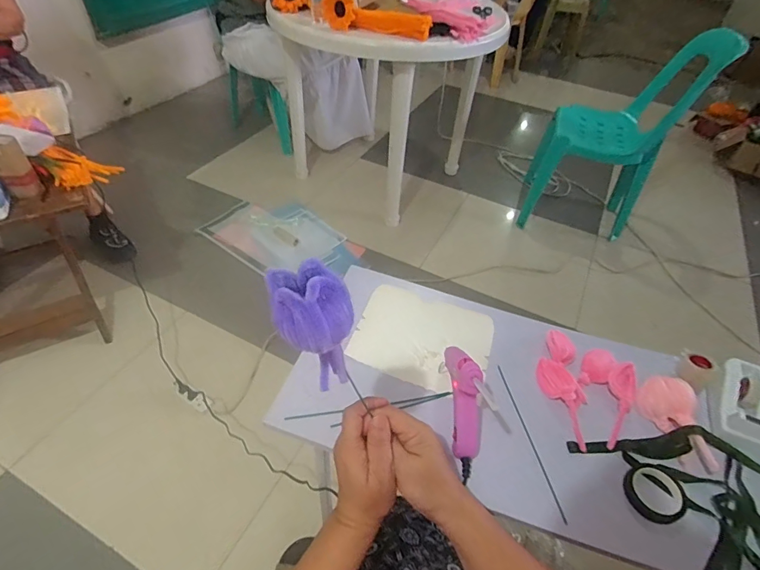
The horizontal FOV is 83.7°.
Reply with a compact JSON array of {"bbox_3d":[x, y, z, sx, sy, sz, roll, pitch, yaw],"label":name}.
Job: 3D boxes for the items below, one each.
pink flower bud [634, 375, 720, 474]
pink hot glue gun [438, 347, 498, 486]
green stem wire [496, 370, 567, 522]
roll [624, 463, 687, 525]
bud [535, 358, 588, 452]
[{"bbox_3d":[0.344,0.155,0.497,0.057,0.037,0.114,7,46,2],"label":"pink flower bud"},{"bbox_3d":[0.095,0.115,0.463,0.024,0.112,0.142,0,47,-5],"label":"pink hot glue gun"},{"bbox_3d":[0.175,0.177,0.499,0.004,0.004,0.188,-5,49,-10],"label":"green stem wire"},{"bbox_3d":[0.291,0.219,0.449,0.057,0.011,0.057,2,46,-3],"label":"roll"},{"bbox_3d":[0.234,0.138,0.523,0.042,0.020,0.114,-13,49,-16],"label":"bud"}]

